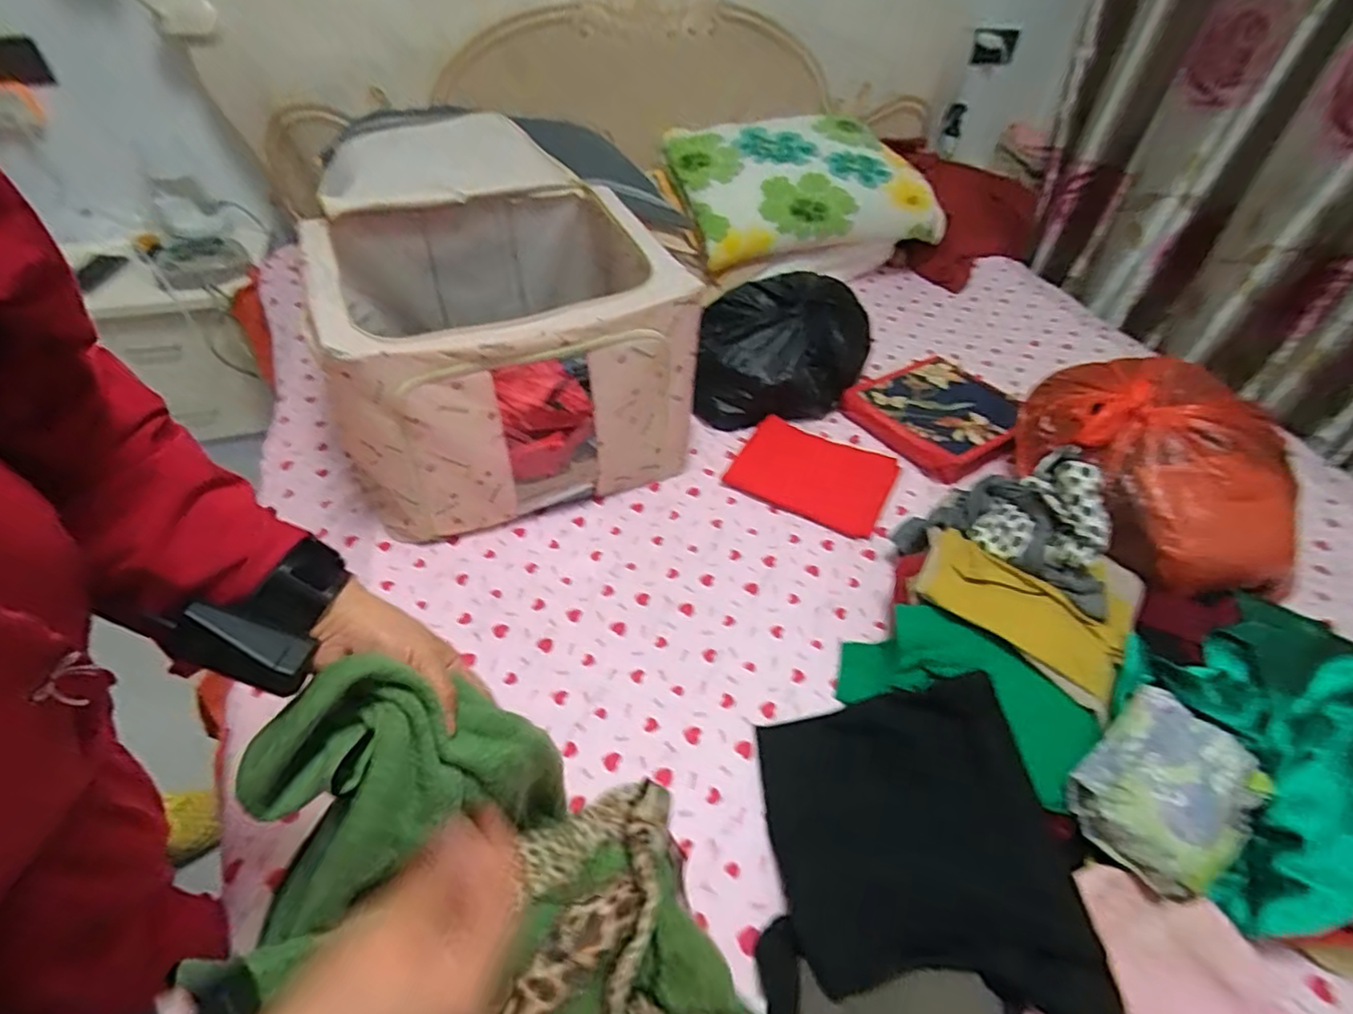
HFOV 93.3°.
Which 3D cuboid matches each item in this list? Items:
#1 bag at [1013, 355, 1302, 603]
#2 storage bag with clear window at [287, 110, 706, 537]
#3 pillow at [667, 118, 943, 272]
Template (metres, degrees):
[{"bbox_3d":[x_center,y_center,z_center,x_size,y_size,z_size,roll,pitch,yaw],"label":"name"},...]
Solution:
[{"bbox_3d":[0.677,-0.060,0.902,0.239,0.164,0.349,1,45,-2],"label":"bag"},{"bbox_3d":[-0.306,-0.306,1.057,0.497,0.380,0.587,-20,50,-21],"label":"storage bag with clear window"},{"bbox_3d":[0.292,-0.756,1.497,0.585,0.198,0.360,-11,47,-13],"label":"pillow"}]

